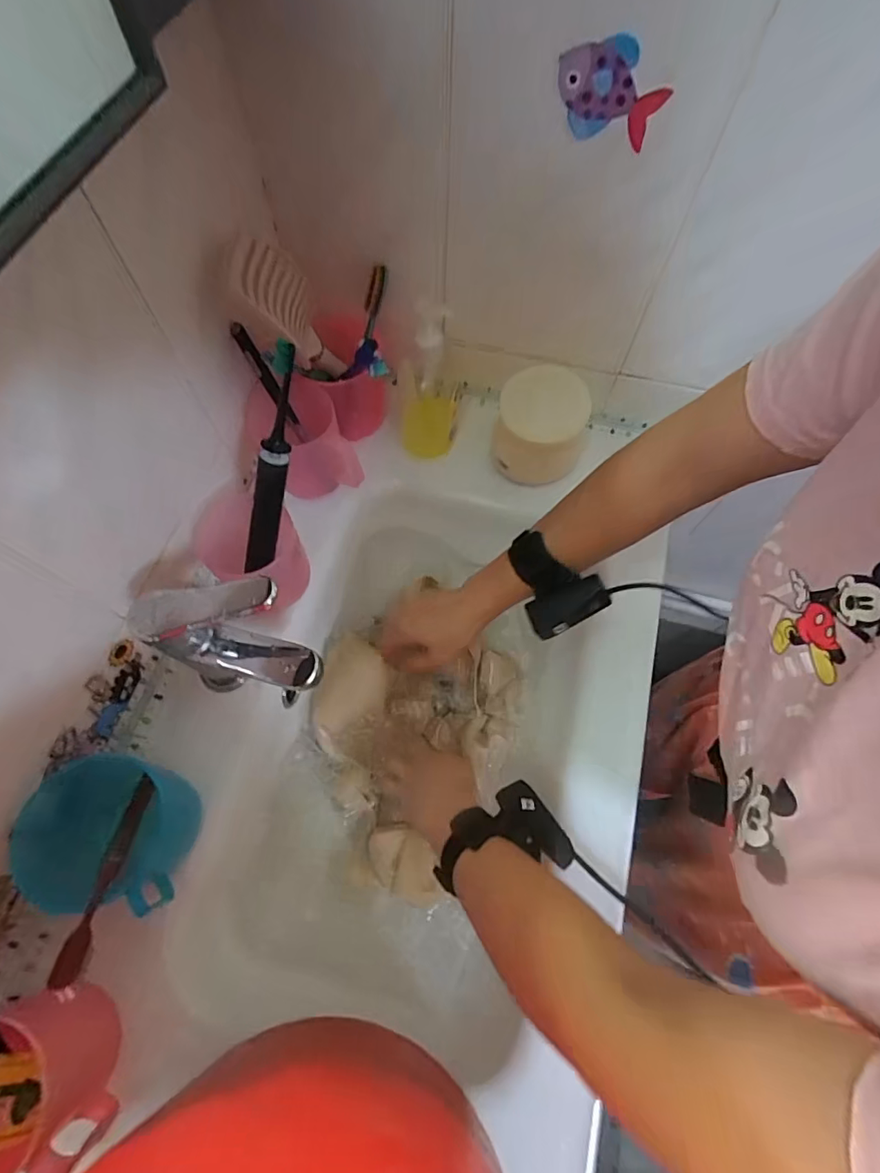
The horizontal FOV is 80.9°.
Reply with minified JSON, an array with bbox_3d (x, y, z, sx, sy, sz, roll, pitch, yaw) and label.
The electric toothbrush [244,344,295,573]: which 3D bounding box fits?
[{"bbox_3d":[-0.136,-0.097,0.423,0.026,0.186,0.025,25,29,10],"label":"electric toothbrush"}]

